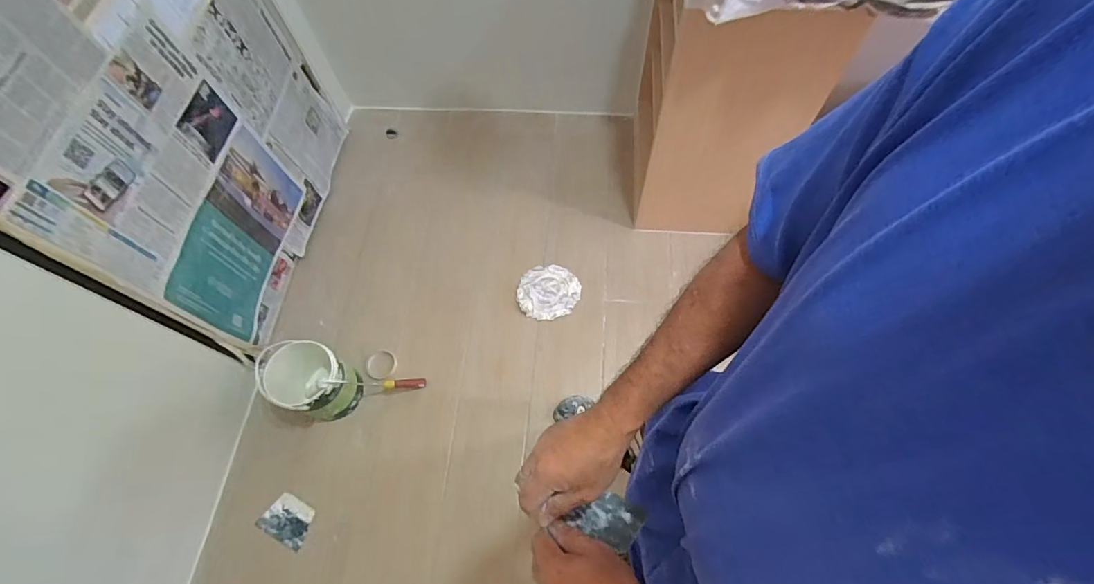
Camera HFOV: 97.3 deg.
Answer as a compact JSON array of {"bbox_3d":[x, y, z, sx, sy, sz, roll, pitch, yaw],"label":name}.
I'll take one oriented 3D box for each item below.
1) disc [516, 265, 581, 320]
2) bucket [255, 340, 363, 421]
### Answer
[{"bbox_3d":[0.003,-0.001,1.525,0.191,0.045,0.175,0,65,1],"label":"disc"},{"bbox_3d":[-0.626,0.242,1.293,0.197,0.209,0.174,30,69,14],"label":"bucket"}]

